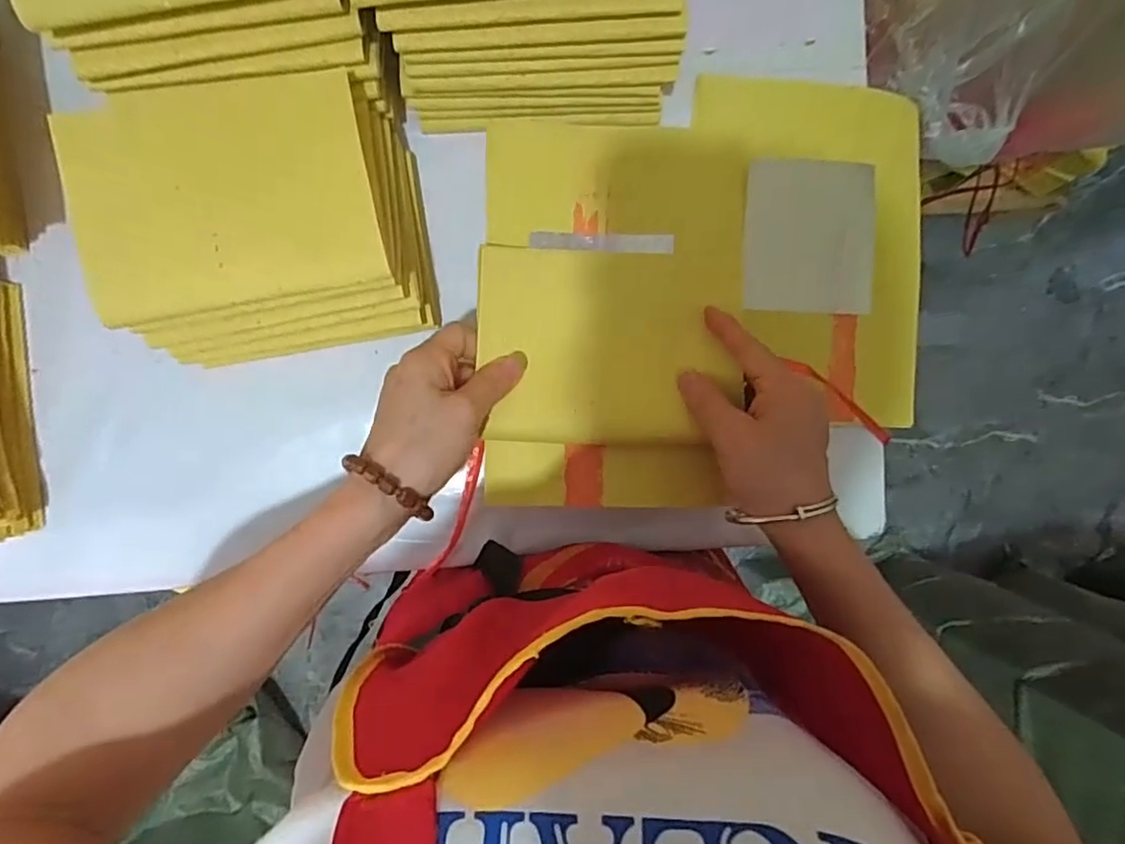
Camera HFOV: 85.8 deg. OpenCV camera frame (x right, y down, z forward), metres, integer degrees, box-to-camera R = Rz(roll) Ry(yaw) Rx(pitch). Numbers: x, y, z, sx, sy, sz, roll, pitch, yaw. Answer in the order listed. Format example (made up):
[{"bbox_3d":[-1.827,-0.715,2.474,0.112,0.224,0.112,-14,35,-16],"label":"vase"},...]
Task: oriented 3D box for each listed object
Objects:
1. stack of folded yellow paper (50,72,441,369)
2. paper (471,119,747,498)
[{"bbox_3d":[-0.172,-0.116,0.357,0.165,0.084,0.140,-10,92,-3],"label":"stack of folded yellow paper"},{"bbox_3d":[0.030,-0.063,0.368,0.153,0.029,0.225,2,85,-2],"label":"paper"}]

